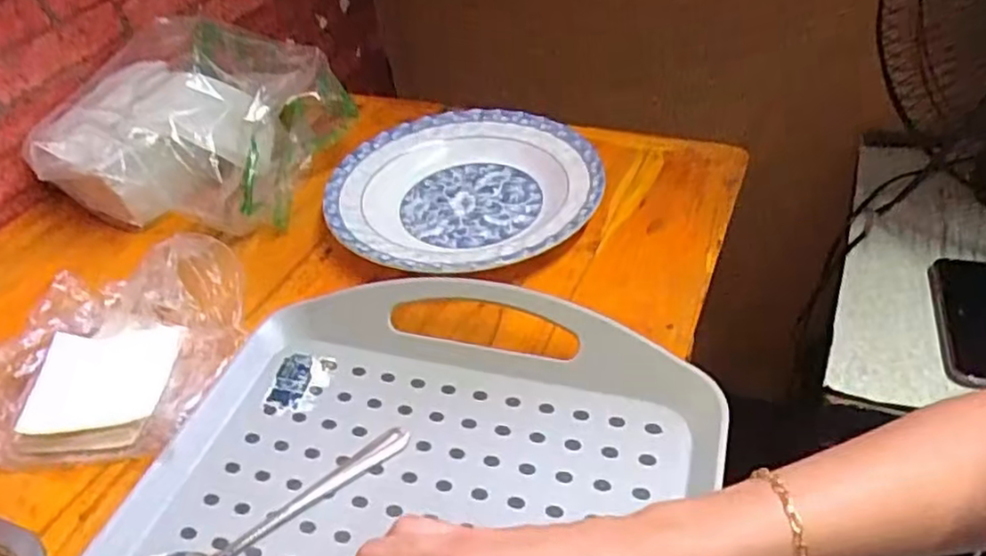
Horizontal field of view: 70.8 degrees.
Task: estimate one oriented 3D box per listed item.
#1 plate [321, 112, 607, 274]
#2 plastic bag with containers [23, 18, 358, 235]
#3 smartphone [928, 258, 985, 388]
[{"bbox_3d":[-0.024,-0.073,0.570,0.212,0.028,0.214,-5,40,4],"label":"plate"},{"bbox_3d":[-0.256,-0.135,0.608,0.237,0.098,0.180,-1,41,9],"label":"plastic bag with containers"},{"bbox_3d":[0.432,0.033,0.605,0.082,0.015,0.149,5,50,19],"label":"smartphone"}]

